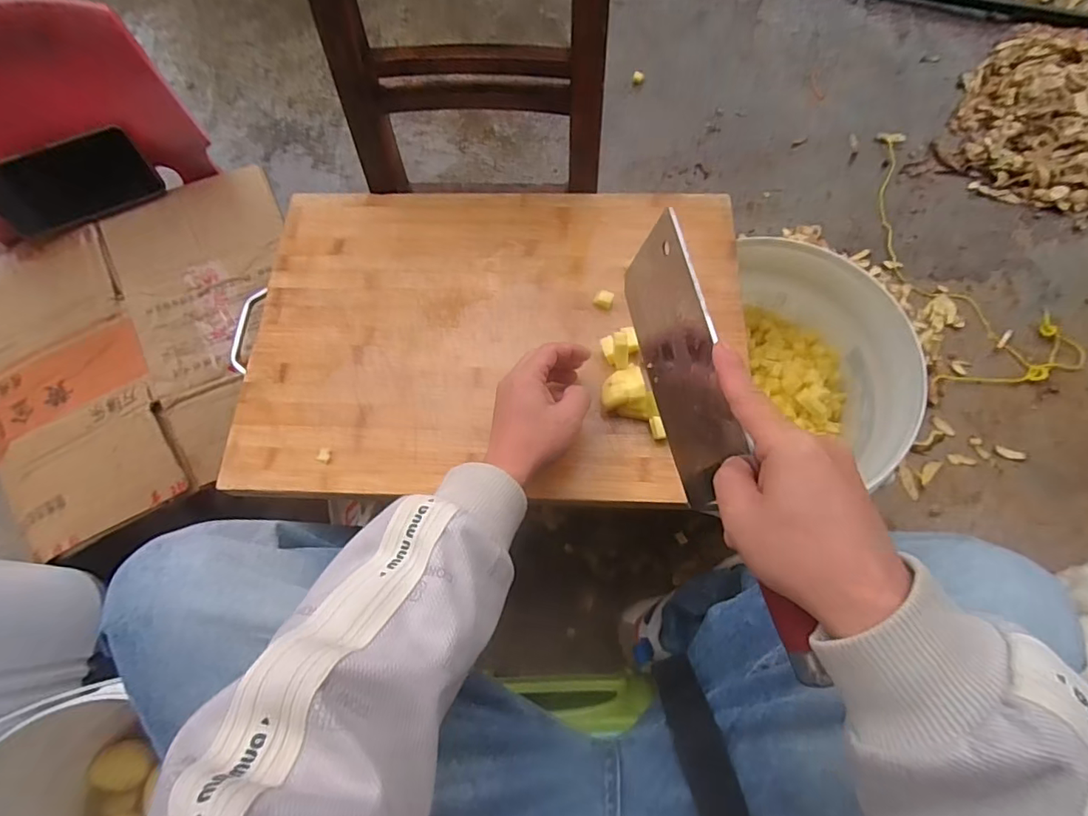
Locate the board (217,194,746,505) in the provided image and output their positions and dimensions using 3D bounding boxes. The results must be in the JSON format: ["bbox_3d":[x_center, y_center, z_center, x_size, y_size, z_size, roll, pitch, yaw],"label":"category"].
[{"bbox_3d":[-0.047,-0.079,0.514,0.470,0.017,0.331,1,70,3],"label":"board"}]

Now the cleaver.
[{"bbox_3d":[0.104,0.016,0.346,0.021,0.110,0.284,-12,71,-2],"label":"cleaver"}]

